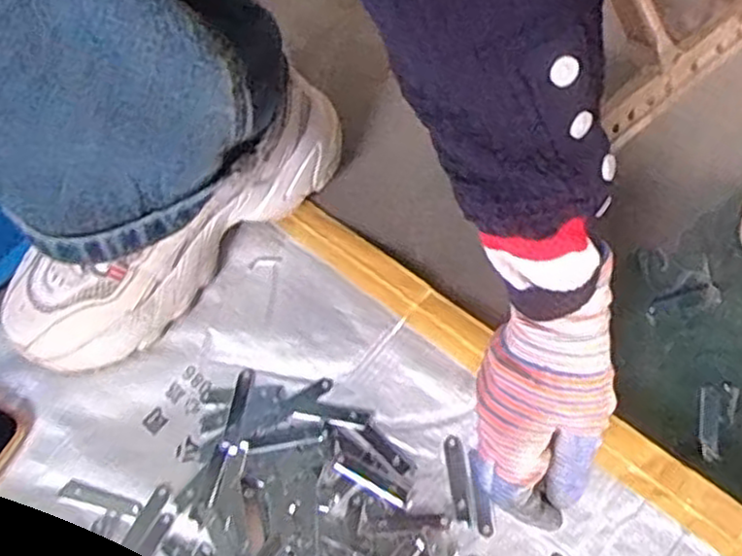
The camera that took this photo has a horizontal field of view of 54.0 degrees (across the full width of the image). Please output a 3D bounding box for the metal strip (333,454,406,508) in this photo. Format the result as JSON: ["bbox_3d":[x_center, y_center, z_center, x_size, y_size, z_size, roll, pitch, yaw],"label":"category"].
[{"bbox_3d":[0.000,0.122,0.443,0.047,0.004,0.012,29,66,13],"label":"metal strip"}]

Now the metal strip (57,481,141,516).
[{"bbox_3d":[-0.163,0.132,0.437,0.050,0.004,0.010,13,64,6],"label":"metal strip"}]

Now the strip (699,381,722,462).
[{"bbox_3d":[0.214,0.091,0.459,0.012,0.004,0.051,13,64,6],"label":"strip"}]

